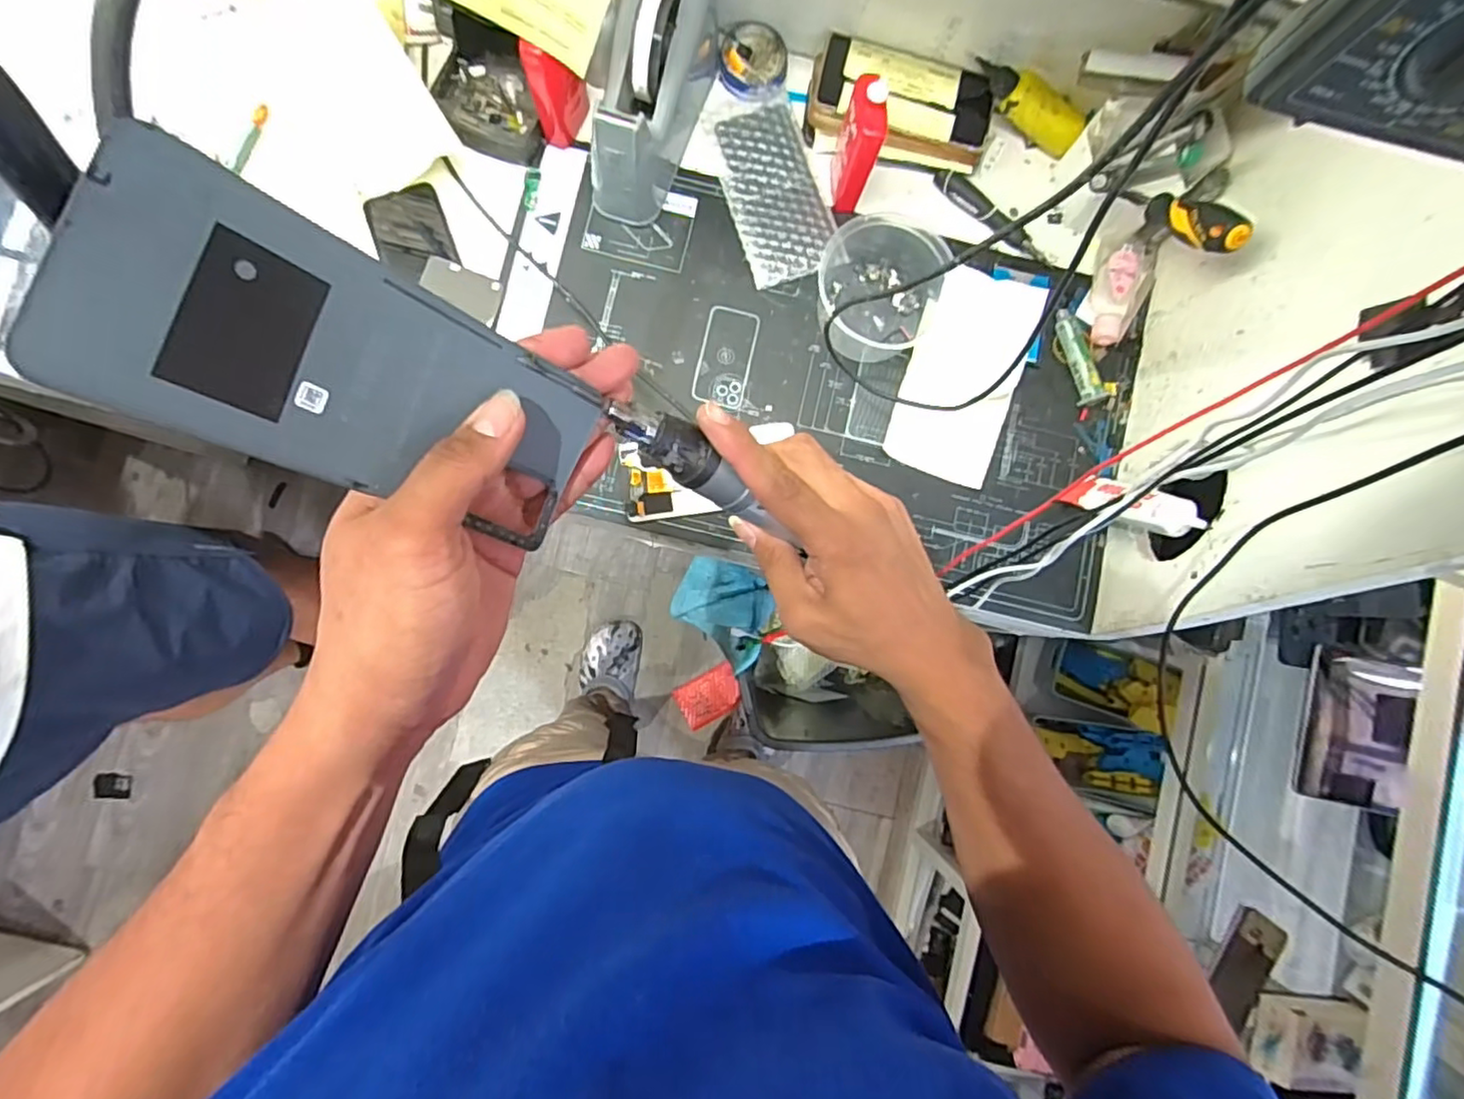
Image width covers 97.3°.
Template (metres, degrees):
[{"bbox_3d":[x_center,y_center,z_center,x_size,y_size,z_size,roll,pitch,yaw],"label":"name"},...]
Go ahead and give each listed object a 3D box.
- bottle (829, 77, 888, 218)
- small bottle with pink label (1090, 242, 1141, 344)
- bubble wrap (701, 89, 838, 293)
[{"bbox_3d":[0.110,-0.352,0.554,0.028,0.097,0.055,6,86,-3],"label":"bottle"},{"bbox_3d":[0.360,-0.238,0.610,0.028,0.027,0.095,16,85,-2],"label":"small bottle with pink label"},{"bbox_3d":[0.039,-0.340,0.602,0.091,0.012,0.181,-16,87,-5],"label":"bubble wrap"}]

